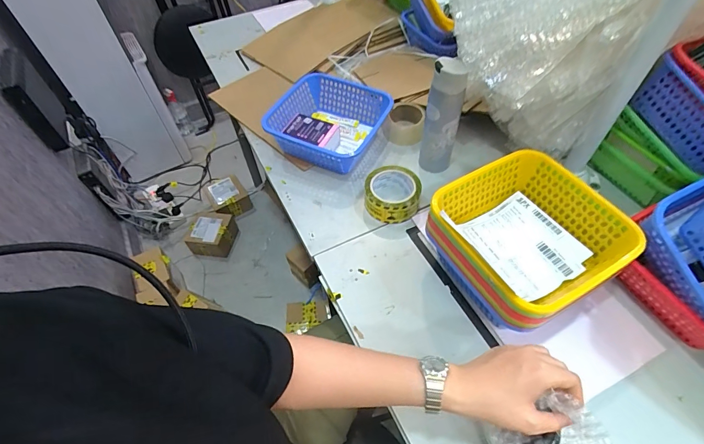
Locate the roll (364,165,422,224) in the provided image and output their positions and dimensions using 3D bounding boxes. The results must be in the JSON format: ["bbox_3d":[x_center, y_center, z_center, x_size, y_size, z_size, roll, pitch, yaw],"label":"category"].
[{"bbox_3d":[0.077,-0.053,0.703,0.100,0.051,0.102,-1,53,2],"label":"roll"}]

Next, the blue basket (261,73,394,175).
[{"bbox_3d":[-0.045,-0.211,0.796,0.209,0.094,0.218,19,56,16],"label":"blue basket"}]

